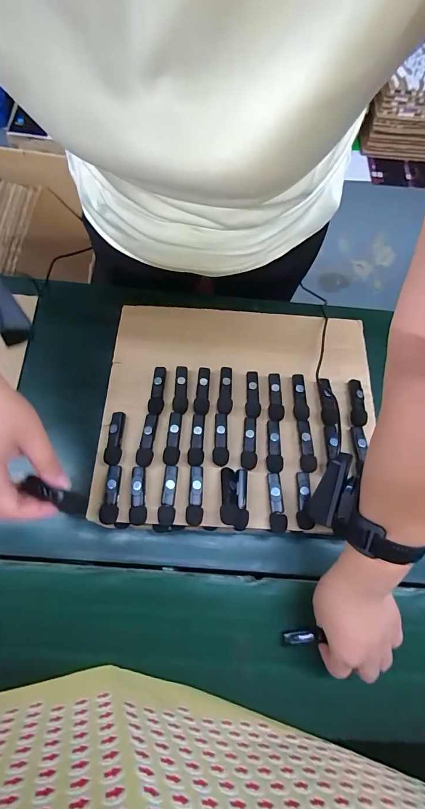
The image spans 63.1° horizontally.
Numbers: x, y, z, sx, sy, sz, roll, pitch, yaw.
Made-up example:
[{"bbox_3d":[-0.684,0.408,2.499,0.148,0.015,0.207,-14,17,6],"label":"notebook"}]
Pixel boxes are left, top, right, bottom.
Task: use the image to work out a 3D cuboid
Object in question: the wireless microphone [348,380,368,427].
[{"bbox_3d":[0.189,-0.002,0.453,0.015,0.018,0.066,3,65,-1],"label":"wireless microphone"}]

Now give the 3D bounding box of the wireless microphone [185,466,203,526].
[{"bbox_3d":[-0.019,0.104,0.398,0.019,0.017,0.065,6,72,-1],"label":"wireless microphone"}]

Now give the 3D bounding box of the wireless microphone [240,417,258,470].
[{"bbox_3d":[0.046,0.047,0.426,0.018,0.011,0.064,6,72,-1],"label":"wireless microphone"}]

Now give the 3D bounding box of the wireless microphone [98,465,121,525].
[{"bbox_3d":[-0.115,0.102,0.394,0.019,0.011,0.064,5,72,-2],"label":"wireless microphone"}]

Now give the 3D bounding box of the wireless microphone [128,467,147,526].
[{"bbox_3d":[-0.085,0.103,0.393,0.019,0.014,0.063,-2,72,-4],"label":"wireless microphone"}]

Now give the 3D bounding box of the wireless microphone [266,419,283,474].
[{"bbox_3d":[0.076,0.052,0.427,0.018,0.013,0.065,5,72,-2],"label":"wireless microphone"}]

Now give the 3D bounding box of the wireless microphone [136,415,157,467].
[{"bbox_3d":[-0.079,0.043,0.420,0.018,0.015,0.064,6,72,-1],"label":"wireless microphone"}]

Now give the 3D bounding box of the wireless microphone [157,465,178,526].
[{"bbox_3d":[-0.049,0.104,0.396,0.018,0.013,0.065,8,72,-1],"label":"wireless microphone"}]

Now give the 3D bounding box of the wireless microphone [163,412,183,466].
[{"bbox_3d":[-0.047,0.041,0.422,0.019,0.012,0.065,8,72,-1],"label":"wireless microphone"}]

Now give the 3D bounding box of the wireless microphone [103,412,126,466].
[{"bbox_3d":[-0.118,0.041,0.422,0.019,0.016,0.064,5,72,-2],"label":"wireless microphone"}]

